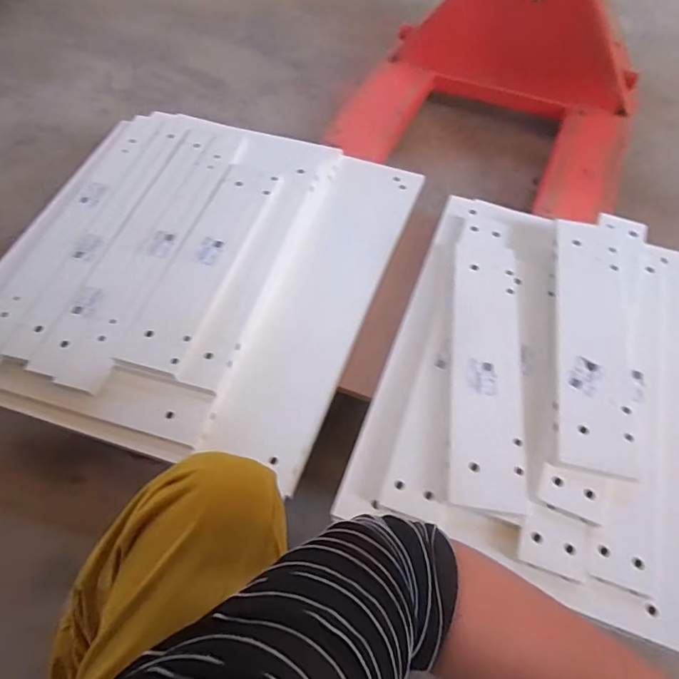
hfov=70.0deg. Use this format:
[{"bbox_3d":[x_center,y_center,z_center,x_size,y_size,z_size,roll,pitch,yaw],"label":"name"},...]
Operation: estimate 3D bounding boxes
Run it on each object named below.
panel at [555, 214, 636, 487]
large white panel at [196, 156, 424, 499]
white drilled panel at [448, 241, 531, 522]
[{"bbox_3d":[0.390,-0.011,0.745,0.115,0.023,0.444,9,60,9],"label":"panel"},{"bbox_3d":[-0.023,-0.090,0.857,0.169,0.020,0.671,28,61,-8],"label":"large white panel"},{"bbox_3d":[0.224,0.029,0.738,0.104,0.016,0.457,5,59,7],"label":"white drilled panel"}]

